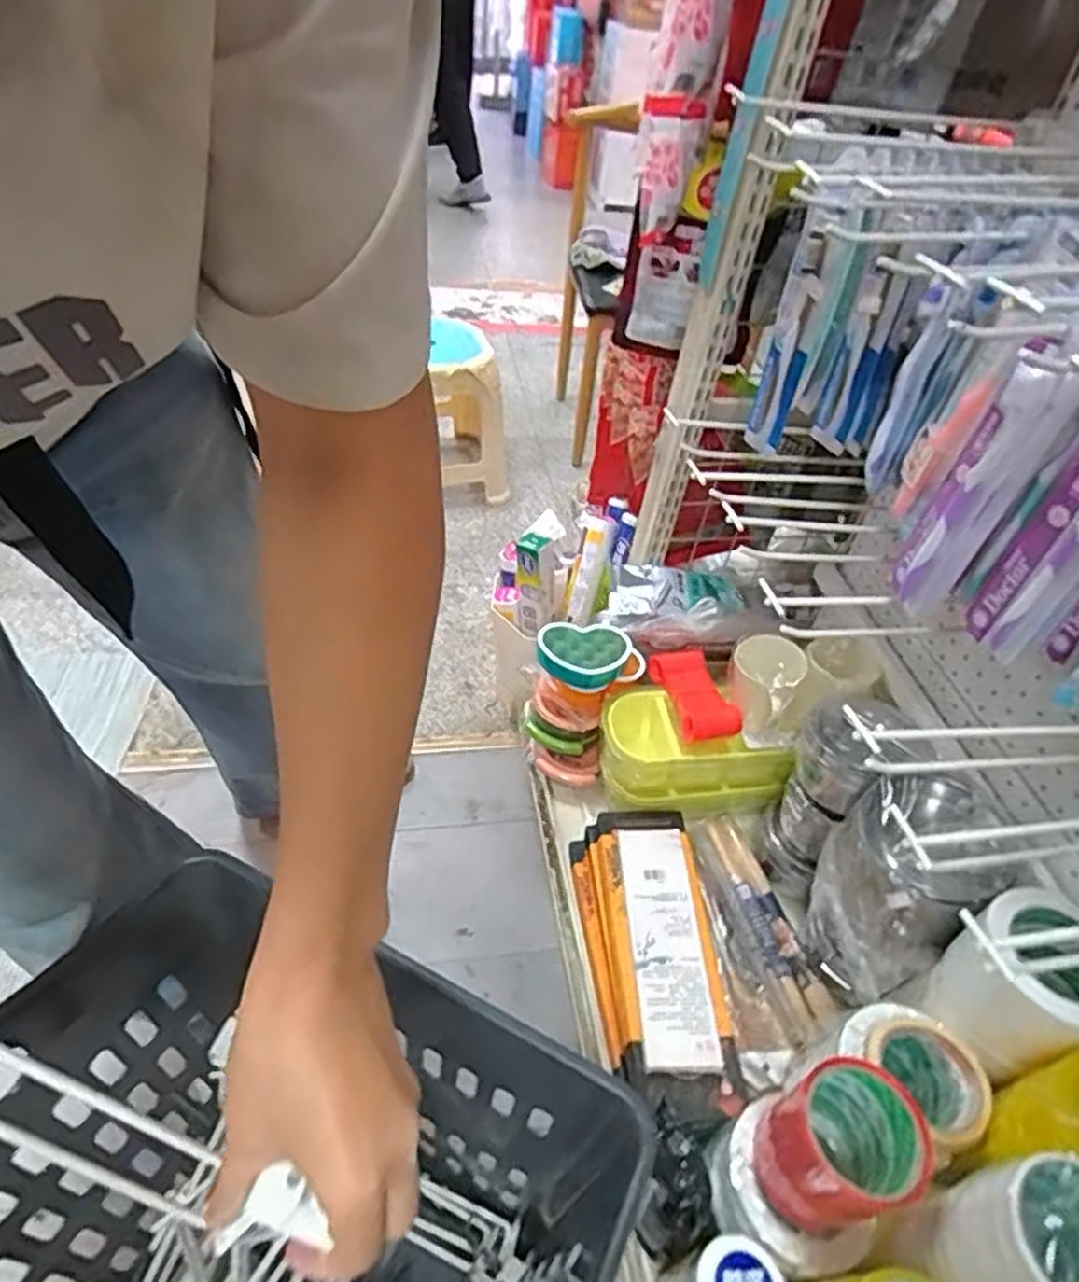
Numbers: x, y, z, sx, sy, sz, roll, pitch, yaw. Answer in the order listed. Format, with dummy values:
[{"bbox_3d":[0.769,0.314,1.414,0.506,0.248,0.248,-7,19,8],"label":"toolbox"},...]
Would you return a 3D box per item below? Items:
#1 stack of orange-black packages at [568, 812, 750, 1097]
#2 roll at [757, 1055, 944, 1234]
[{"bbox_3d":[0.126,0.340,0.818,0.140,0.080,0.319,-1,45,-9],"label":"stack of orange-black packages"},{"bbox_3d":[0.222,0.383,0.552,0.088,0.129,0.091,4,45,-4],"label":"roll"}]

